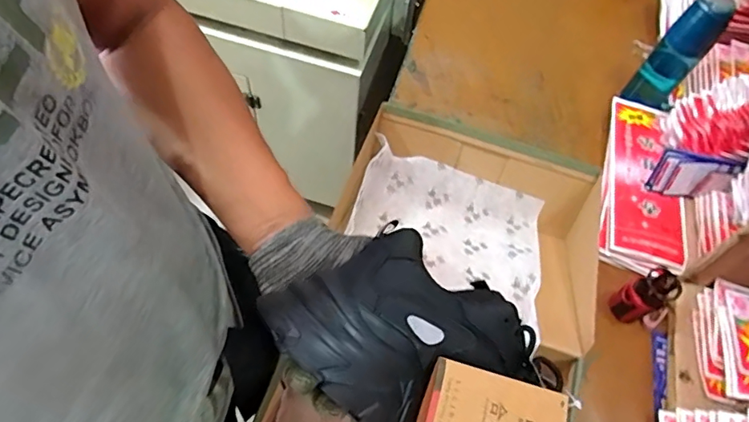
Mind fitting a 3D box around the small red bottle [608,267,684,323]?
[{"bbox_3d":[0.367,0.111,0.687,0.062,0.102,0.047,-36,70,-19],"label":"small red bottle"}]

